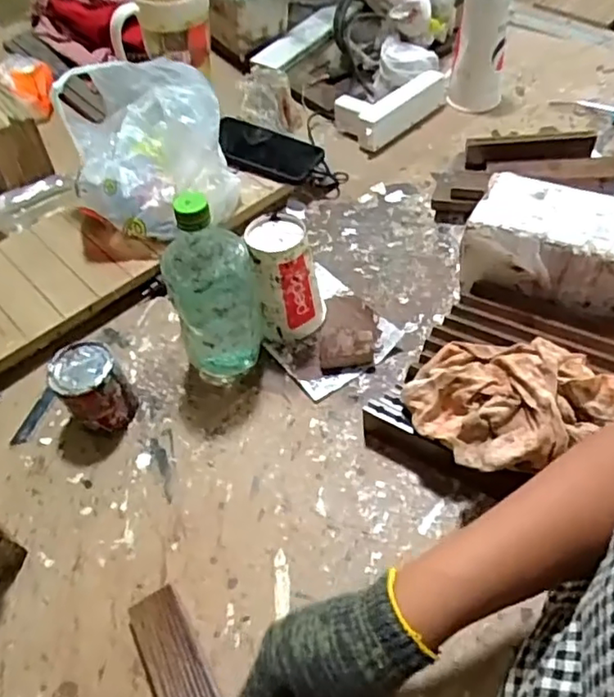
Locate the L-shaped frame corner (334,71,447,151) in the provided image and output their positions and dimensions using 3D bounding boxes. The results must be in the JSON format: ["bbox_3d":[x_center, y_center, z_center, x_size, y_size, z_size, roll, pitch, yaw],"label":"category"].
[{"bbox_3d":[0.135,-0.381,0.940,0.187,0.049,0.095,-36,60,-24],"label":"L-shaped frame corner"}]

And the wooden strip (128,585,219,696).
[{"bbox_3d":[-0.088,0.254,0.439,0.044,0.017,0.171,-24,47,-14],"label":"wooden strip"}]

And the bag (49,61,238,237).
[{"bbox_3d":[-0.192,-0.240,0.751,0.185,0.137,0.191,-19,54,-13],"label":"bag"}]

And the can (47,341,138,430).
[{"bbox_3d":[-0.215,0.040,0.608,0.058,0.075,0.066,-35,54,-22],"label":"can"}]

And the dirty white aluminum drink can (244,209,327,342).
[{"bbox_3d":[-0.020,-0.073,0.651,0.068,0.122,0.069,-3,49,4],"label":"dirty white aluminum drink can"}]

